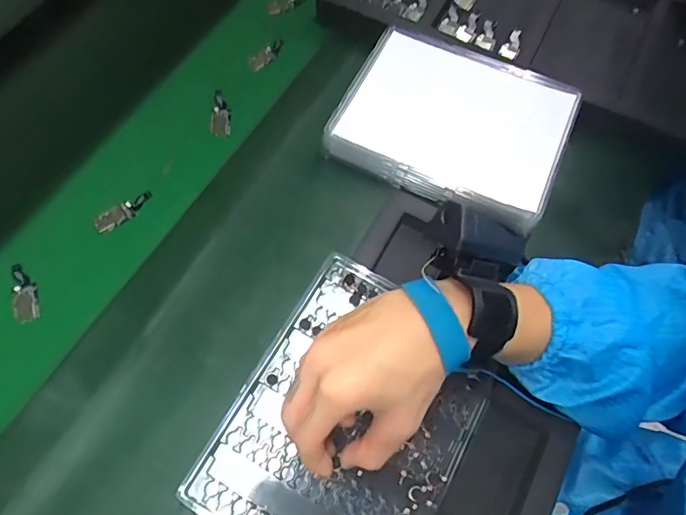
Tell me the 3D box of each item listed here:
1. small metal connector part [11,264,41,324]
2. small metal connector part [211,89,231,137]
[{"bbox_3d":[-0.289,0.032,0.445,0.022,0.004,0.060,-20,65,-10],"label":"small metal connector part"},{"bbox_3d":[-0.133,-0.157,0.535,0.022,0.015,0.053,-3,64,-1],"label":"small metal connector part"}]

